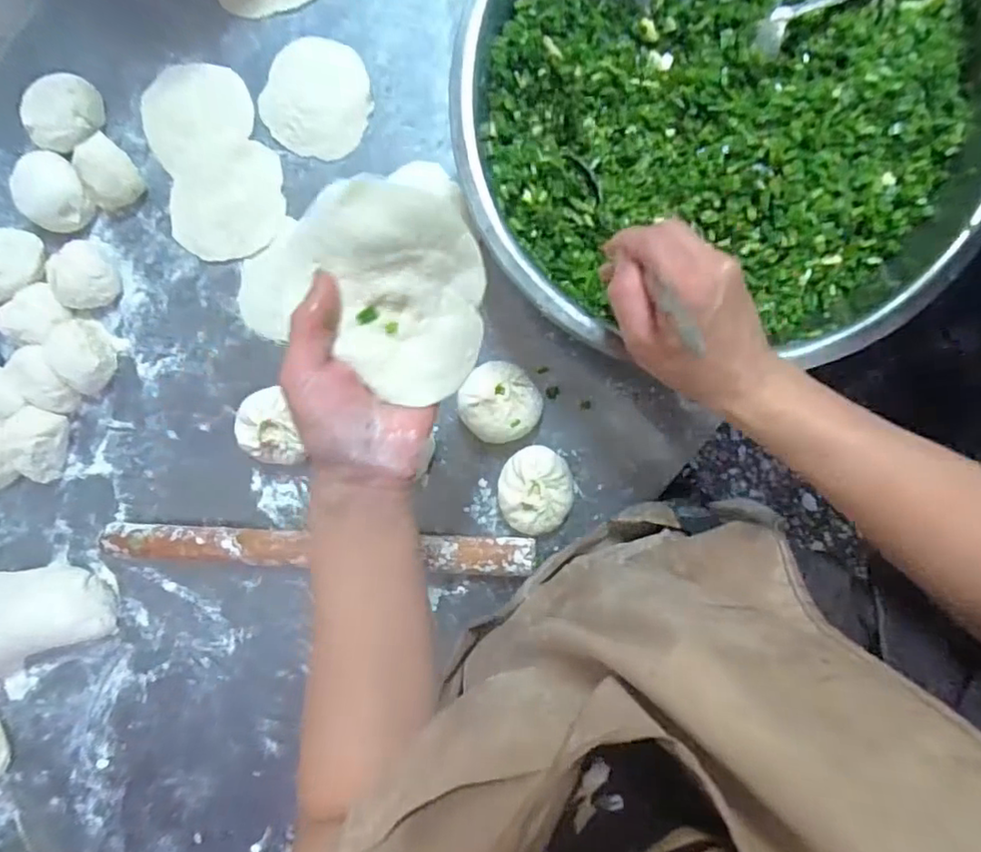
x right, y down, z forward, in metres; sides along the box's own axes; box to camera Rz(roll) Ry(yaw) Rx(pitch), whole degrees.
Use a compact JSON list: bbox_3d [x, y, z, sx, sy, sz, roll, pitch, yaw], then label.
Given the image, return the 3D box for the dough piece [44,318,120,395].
[{"bbox_3d":[-0.388,-0.068,0.567,0.053,0.034,0.060,-35,88,5],"label":"dough piece"}]

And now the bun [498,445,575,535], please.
[{"bbox_3d":[0.040,0.056,0.524,0.063,0.043,0.074,3,92,6],"label":"bun"}]

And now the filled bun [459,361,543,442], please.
[{"bbox_3d":[0.009,-0.021,0.524,0.069,0.042,0.065,0,91,6],"label":"filled bun"}]

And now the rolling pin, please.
[{"bbox_3d":[-0.161,0.113,0.548,0.400,0.039,0.034,1,91,6],"label":"rolling pin"}]

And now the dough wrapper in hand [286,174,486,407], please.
[{"bbox_3d":[-0.045,-0.072,0.315,0.095,0.020,0.118,-47,120,-2],"label":"dough wrapper in hand"}]

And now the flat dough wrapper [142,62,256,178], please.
[{"bbox_3d":[-0.286,-0.302,0.569,0.108,0.009,0.104,0,91,6],"label":"flat dough wrapper"}]

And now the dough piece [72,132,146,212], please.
[{"bbox_3d":[-0.358,-0.234,0.555,0.056,0.033,0.055,35,94,4],"label":"dough piece"}]

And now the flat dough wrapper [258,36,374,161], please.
[{"bbox_3d":[-0.163,-0.308,0.551,0.101,0.012,0.101,0,91,6],"label":"flat dough wrapper"}]

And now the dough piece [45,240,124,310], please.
[{"bbox_3d":[-0.386,-0.144,0.565,0.055,0.028,0.064,15,93,5],"label":"dough piece"}]

